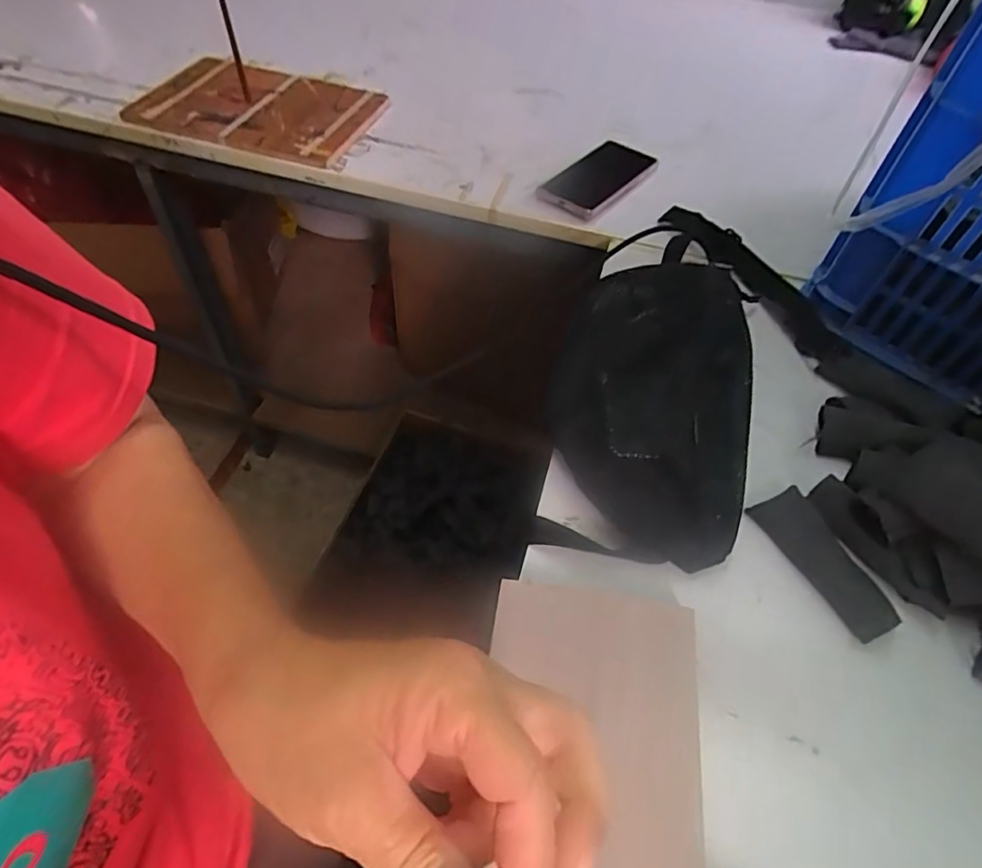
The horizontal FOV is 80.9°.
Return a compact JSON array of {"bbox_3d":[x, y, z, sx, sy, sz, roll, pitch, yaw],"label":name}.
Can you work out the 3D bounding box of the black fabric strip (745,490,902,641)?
[{"bbox_3d":[0.226,0.087,0.392,0.040,0.009,0.104,-19,56,-16],"label":"black fabric strip"}]

